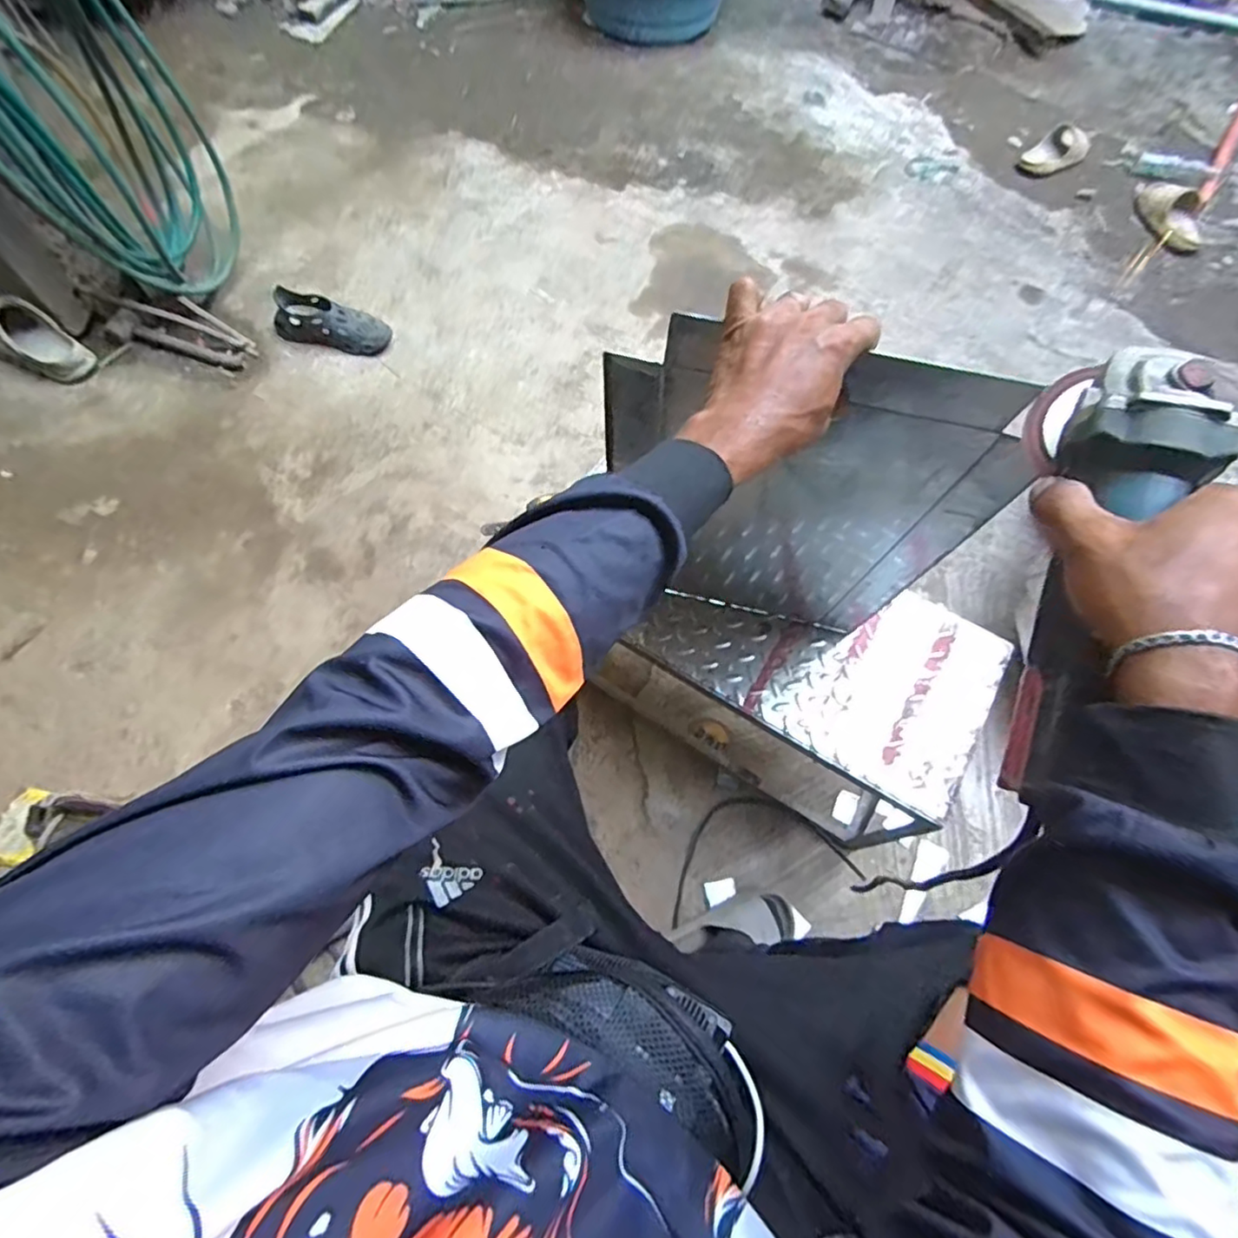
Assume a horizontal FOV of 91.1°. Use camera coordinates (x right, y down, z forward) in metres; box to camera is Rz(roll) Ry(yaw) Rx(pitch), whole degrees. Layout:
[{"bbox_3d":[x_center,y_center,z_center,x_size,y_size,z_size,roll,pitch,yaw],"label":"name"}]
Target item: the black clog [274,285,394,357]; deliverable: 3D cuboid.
[{"bbox_3d":[-0.699,-0.717,1.475,0.277,0.073,0.105,8,65,3],"label":"black clog"}]

